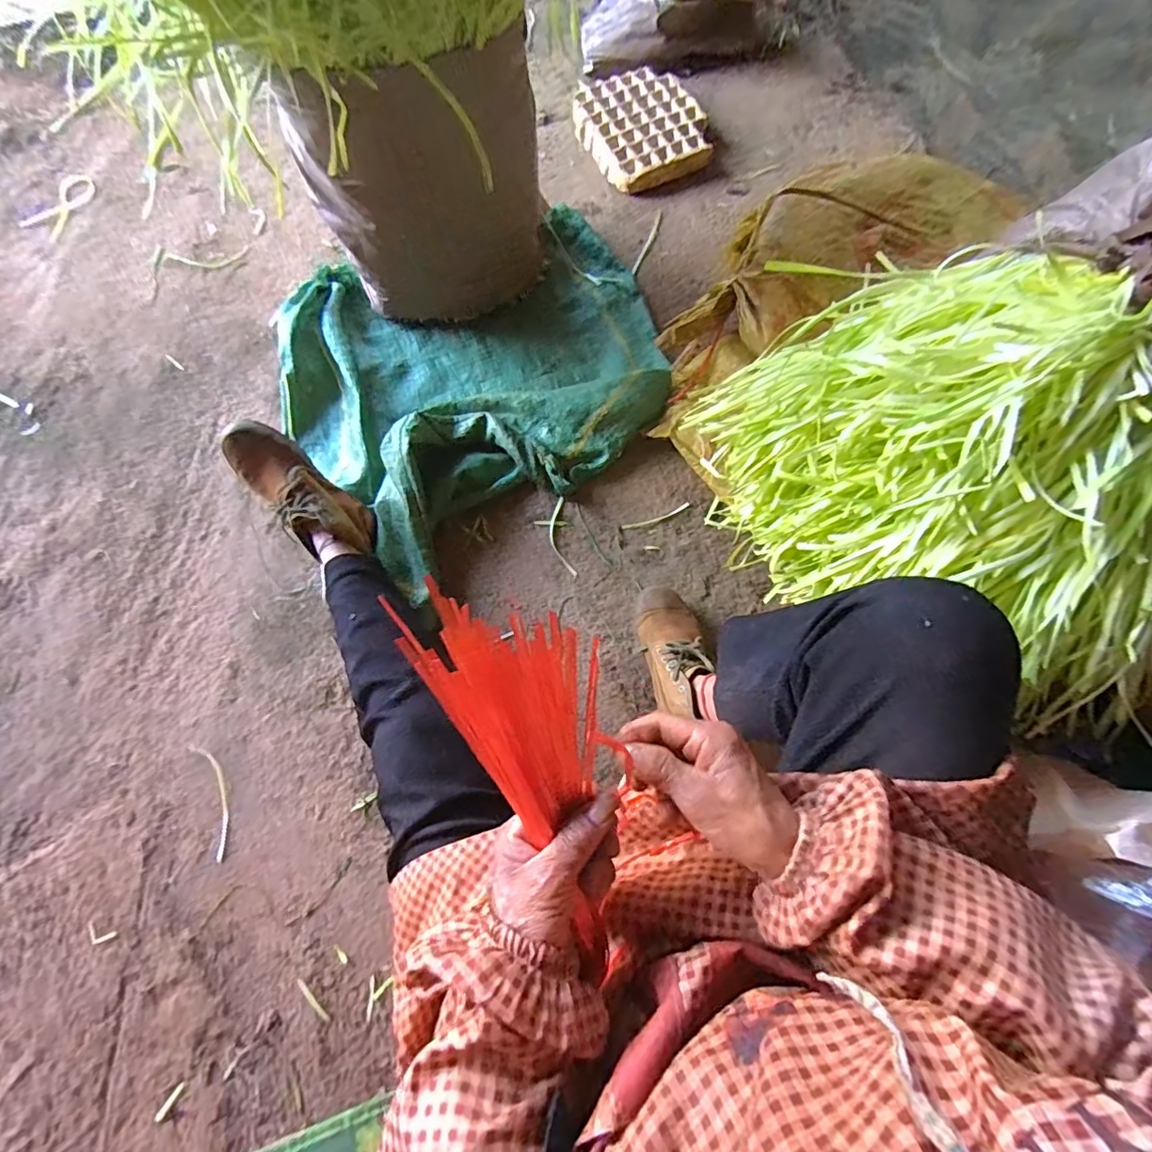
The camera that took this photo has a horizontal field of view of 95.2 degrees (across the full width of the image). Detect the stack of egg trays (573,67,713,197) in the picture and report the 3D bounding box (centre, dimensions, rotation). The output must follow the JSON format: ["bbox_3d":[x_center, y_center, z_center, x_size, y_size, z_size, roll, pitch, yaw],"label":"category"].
[{"bbox_3d":[0.131,-0.908,1.061,0.237,0.048,0.280,-22,75,-9],"label":"stack of egg trays"}]

